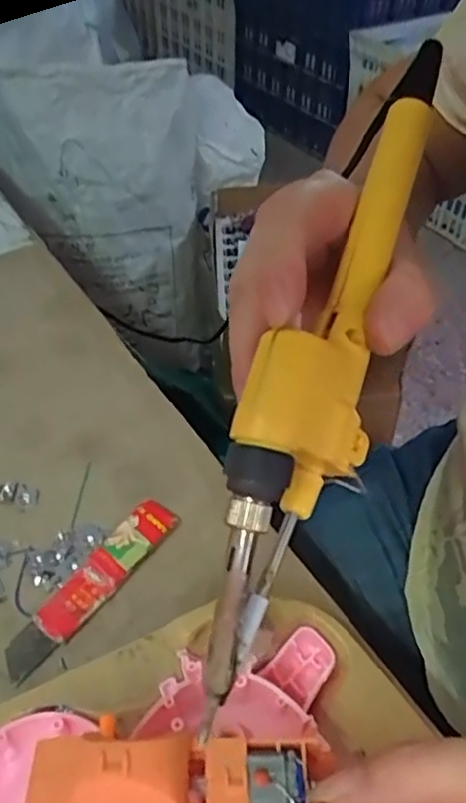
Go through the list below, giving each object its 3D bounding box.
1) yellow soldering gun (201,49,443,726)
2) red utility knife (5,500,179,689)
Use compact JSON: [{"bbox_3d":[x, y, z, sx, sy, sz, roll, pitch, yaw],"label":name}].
[{"bbox_3d":[0.029,-0.011,0.195,0.034,0.036,0.199,17,71,14],"label":"yellow soldering gun"},{"bbox_3d":[-0.070,0.089,0.314,0.023,0.013,0.104,31,53,25],"label":"red utility knife"}]

